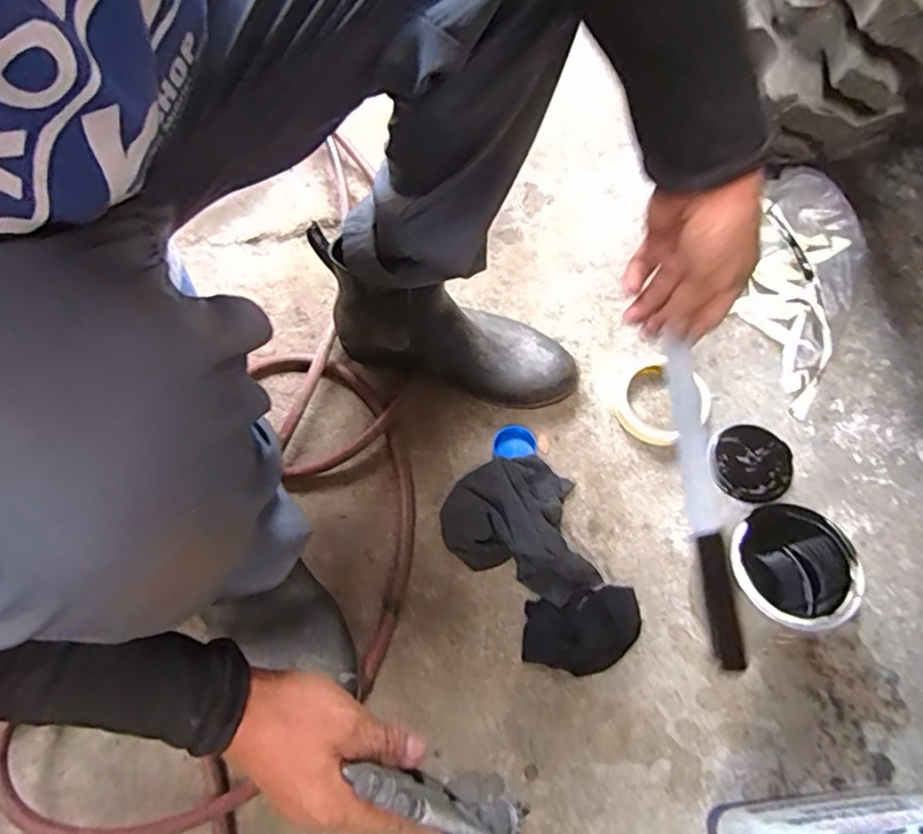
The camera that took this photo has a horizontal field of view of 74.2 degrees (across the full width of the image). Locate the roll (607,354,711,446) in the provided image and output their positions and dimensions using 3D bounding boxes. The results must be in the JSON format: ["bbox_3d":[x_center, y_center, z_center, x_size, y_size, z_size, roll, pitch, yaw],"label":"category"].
[{"bbox_3d":[0.214,-0.022,0.668,0.102,0.029,0.103,0,65,1],"label":"roll"}]

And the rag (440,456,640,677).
[{"bbox_3d":[0.073,0.129,0.582,0.133,0.039,0.229,-30,68,-12],"label":"rag"}]

